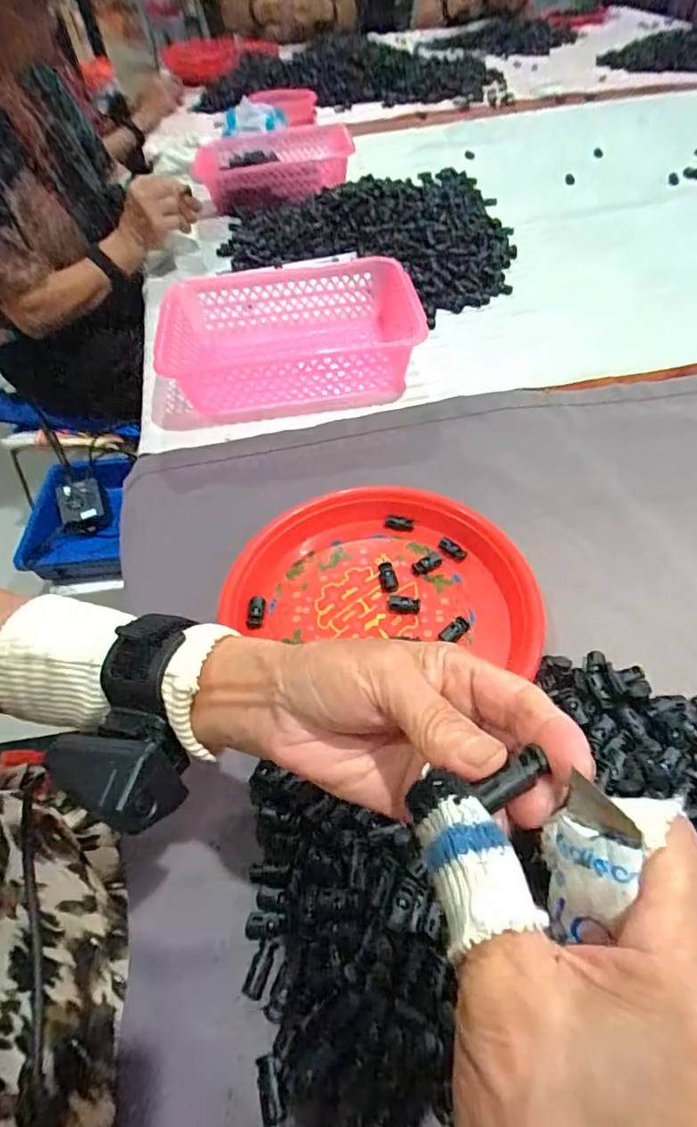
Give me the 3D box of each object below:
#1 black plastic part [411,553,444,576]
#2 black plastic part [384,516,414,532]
[{"bbox_3d":[0.071,0.000,0.469,0.027,0.006,0.013,-25,55,-14],"label":"black plastic part"},{"bbox_3d":[0.048,-0.038,0.502,0.028,0.007,0.011,8,54,10],"label":"black plastic part"}]

